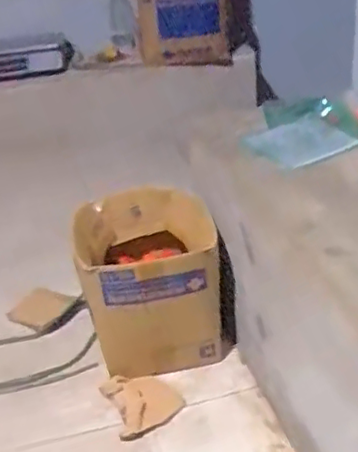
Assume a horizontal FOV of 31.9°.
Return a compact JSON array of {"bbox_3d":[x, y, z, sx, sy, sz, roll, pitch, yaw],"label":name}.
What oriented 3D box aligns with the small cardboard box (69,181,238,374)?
[{"bbox_3d":[-0.075,0.117,1.522,0.354,0.290,0.375,-9,29,-5],"label":"small cardboard box"}]

